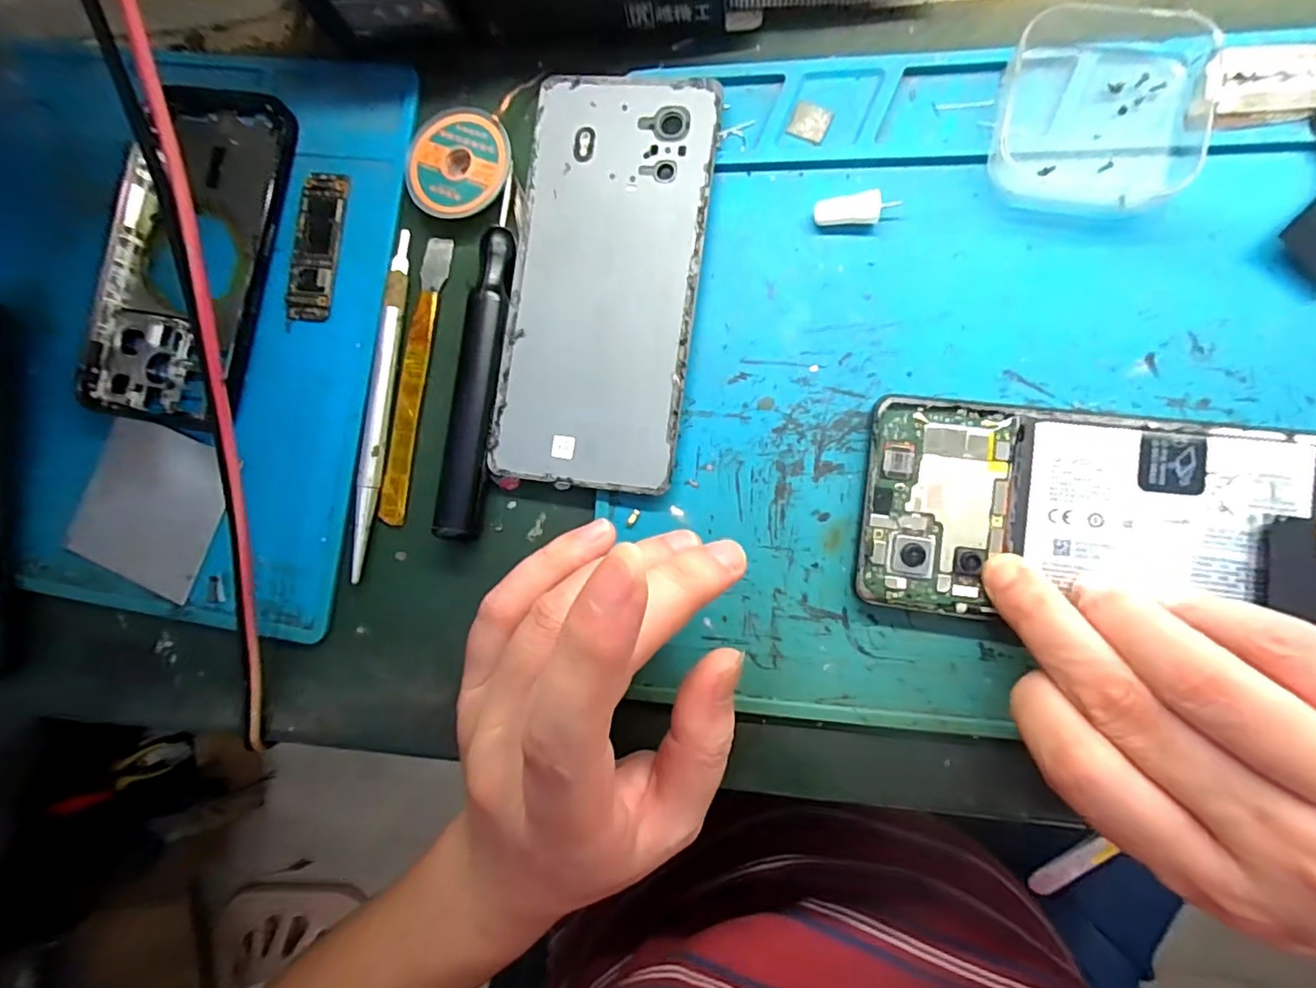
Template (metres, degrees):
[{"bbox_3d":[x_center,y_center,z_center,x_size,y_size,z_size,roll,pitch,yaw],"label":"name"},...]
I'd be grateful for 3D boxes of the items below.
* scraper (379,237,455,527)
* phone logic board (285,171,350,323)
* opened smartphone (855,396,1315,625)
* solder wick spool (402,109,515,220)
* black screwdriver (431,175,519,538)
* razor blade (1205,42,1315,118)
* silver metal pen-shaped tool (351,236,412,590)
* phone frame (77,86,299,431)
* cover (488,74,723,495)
[{"bbox_3d":[-0.100,-0.047,0.235,0.011,0.004,0.119,9,87,8],"label":"scraper"},{"bbox_3d":[-0.144,-0.104,0.239,0.019,0.005,0.063,8,87,8],"label":"phone logic board"},{"bbox_3d":[0.152,0.006,0.191,0.159,0.004,0.070,2,86,9],"label":"opened smartphone"},{"bbox_3d":[-0.080,-0.132,0.231,0.041,0.009,0.043,-1,86,8],"label":"solder wick spool"},{"bbox_3d":[-0.070,-0.052,0.224,0.017,0.010,0.138,8,87,8],"label":"black screwdriver"},{"bbox_3d":[0.212,-0.143,0.196,0.038,0.004,0.026,6,86,14],"label":"razor blade"},{"bbox_3d":[-0.114,-0.037,0.233,0.010,0.006,0.141,7,87,8],"label":"silver metal pen-shaped tool"},{"bbox_3d":[-0.199,-0.100,0.242,0.071,0.014,0.140,6,87,8],"label":"phone frame"},{"bbox_3d":[-0.021,-0.083,0.223,0.072,0.009,0.158,7,87,8],"label":"cover"}]

